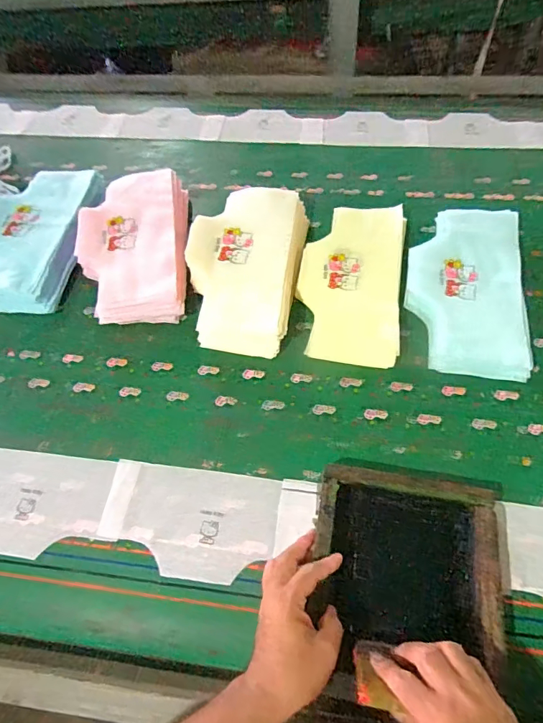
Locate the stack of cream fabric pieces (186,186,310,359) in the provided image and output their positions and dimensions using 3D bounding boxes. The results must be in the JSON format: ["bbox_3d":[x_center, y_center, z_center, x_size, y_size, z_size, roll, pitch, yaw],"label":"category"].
[{"bbox_3d":[-0.045,-0.168,0.752,0.188,0.081,0.339,6,59,8],"label":"stack of cream fabric pieces"}]

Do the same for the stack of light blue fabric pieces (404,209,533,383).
[{"bbox_3d":[0.325,-0.126,0.724,0.189,0.047,0.345,7,59,9],"label":"stack of light blue fabric pieces"}]

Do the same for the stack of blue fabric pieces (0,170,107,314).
[{"bbox_3d":[-0.450,-0.236,0.825,0.201,0.073,0.338,6,59,8],"label":"stack of blue fabric pieces"}]

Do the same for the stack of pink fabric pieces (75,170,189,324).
[{"bbox_3d":[-0.248,-0.208,0.788,0.198,0.078,0.338,-9,58,-1],"label":"stack of pink fabric pieces"}]

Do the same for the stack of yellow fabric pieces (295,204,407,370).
[{"bbox_3d":[0.137,-0.143,0.746,0.169,0.041,0.322,7,59,9],"label":"stack of yellow fabric pieces"}]

